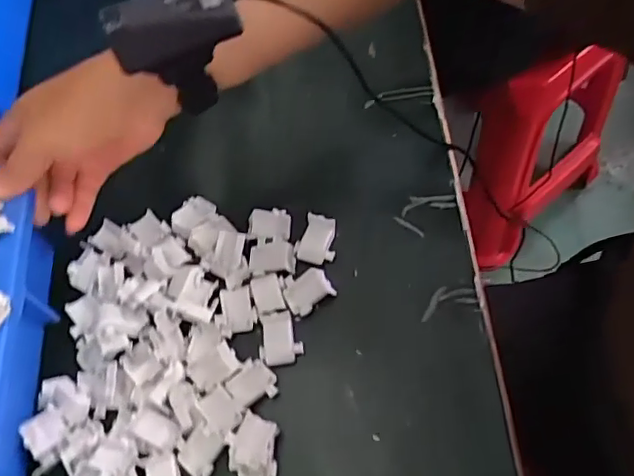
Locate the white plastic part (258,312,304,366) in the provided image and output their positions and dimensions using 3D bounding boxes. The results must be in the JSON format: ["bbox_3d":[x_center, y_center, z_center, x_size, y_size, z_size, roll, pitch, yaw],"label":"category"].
[{"bbox_3d":[-0.024,0.068,0.396,0.029,0.006,0.034,0,77,1],"label":"white plastic part"}]

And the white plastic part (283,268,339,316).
[{"bbox_3d":[-0.006,0.037,0.412,0.033,0.006,0.029,-22,63,-5],"label":"white plastic part"}]

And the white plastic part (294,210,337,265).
[{"bbox_3d":[0.000,0.000,0.427,0.029,0.013,0.033,10,64,11],"label":"white plastic part"}]

